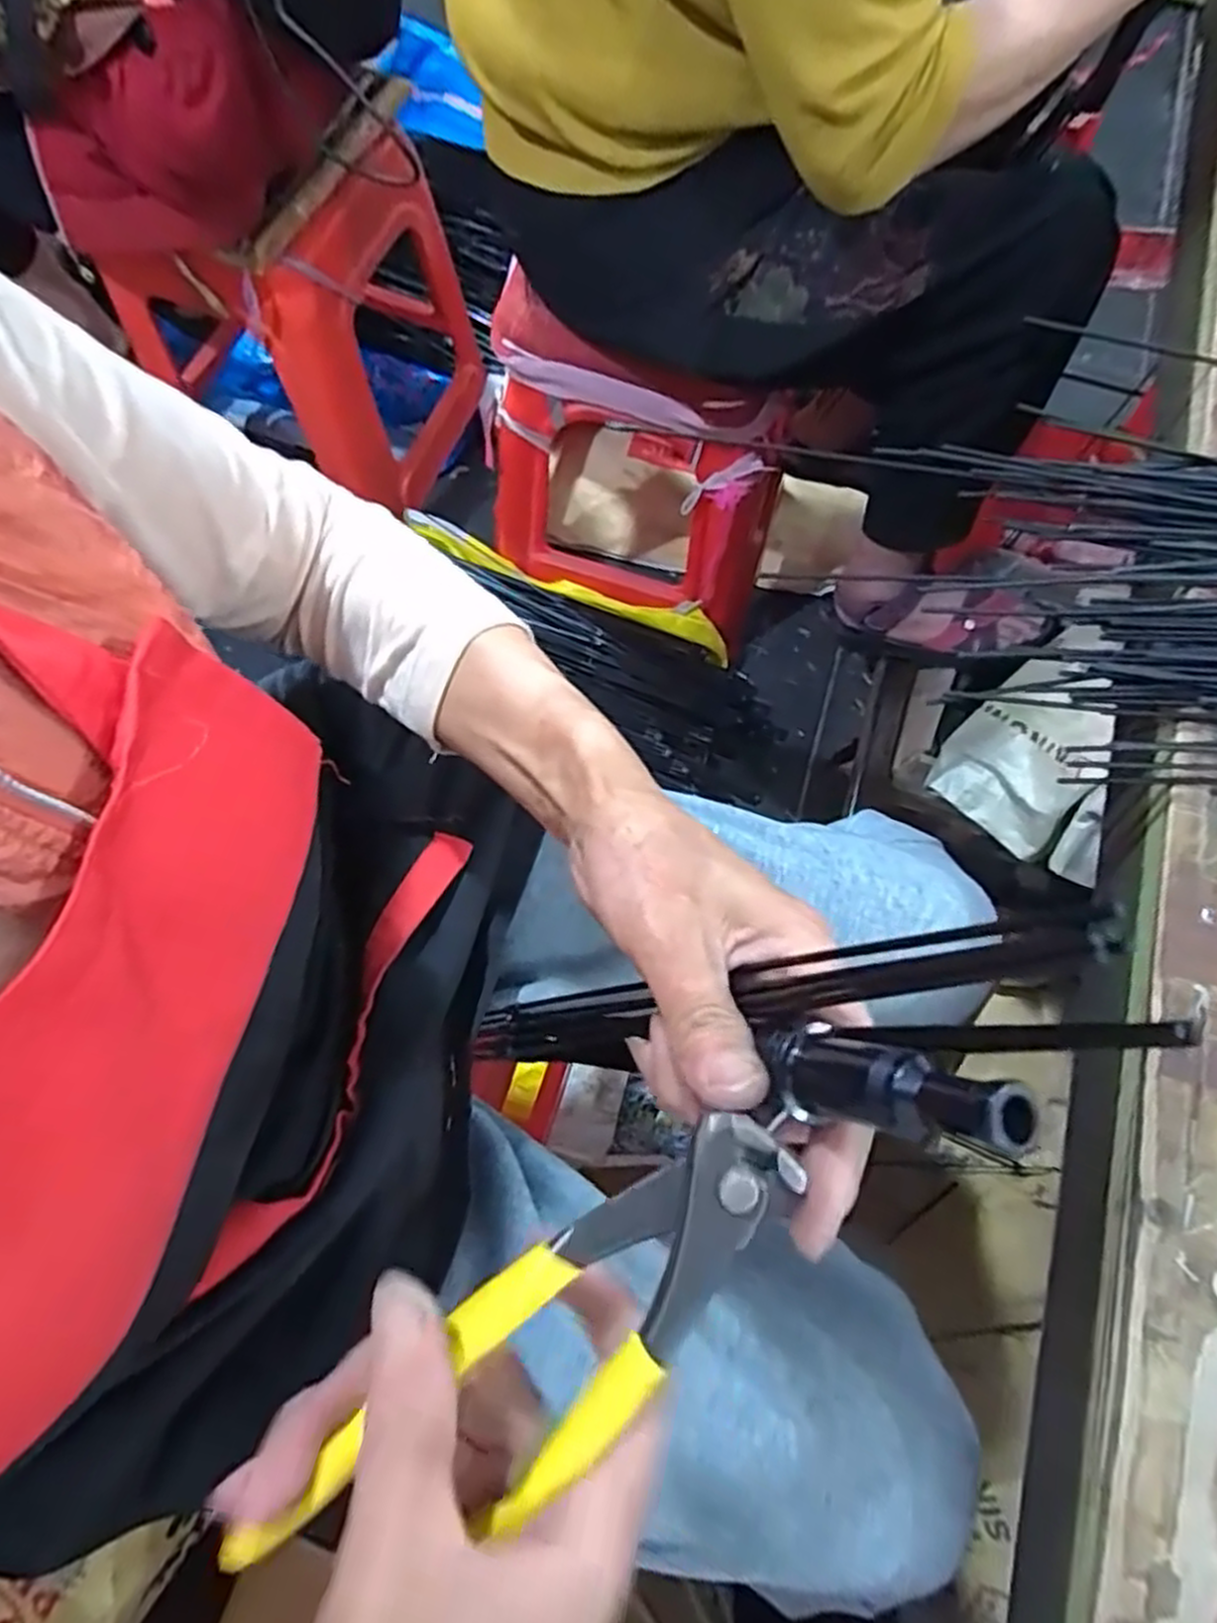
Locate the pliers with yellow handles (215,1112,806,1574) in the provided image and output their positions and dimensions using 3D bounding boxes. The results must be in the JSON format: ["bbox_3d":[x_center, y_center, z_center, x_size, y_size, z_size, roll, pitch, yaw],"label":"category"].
[{"bbox_3d":[-0.019,0.137,0.190,0.158,0.013,0.044,-41,79,0],"label":"pliers with yellow handles"}]

